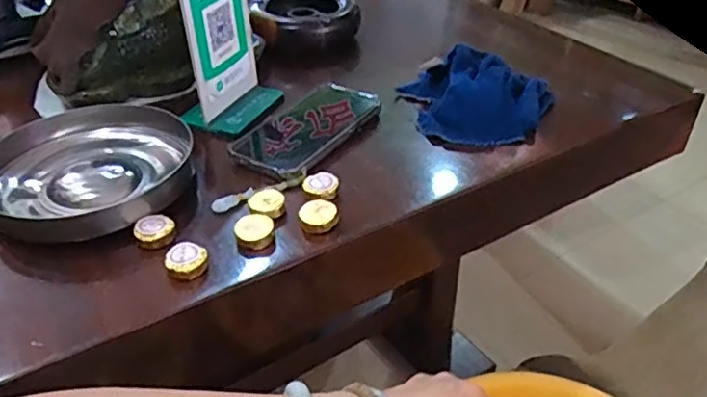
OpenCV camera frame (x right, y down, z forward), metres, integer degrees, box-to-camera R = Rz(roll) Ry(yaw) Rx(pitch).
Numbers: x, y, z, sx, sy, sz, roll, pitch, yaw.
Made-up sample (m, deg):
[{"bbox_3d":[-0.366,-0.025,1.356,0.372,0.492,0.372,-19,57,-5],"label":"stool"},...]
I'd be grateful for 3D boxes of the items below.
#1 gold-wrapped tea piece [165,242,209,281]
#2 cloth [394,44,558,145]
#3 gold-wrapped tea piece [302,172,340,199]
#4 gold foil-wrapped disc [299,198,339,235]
[{"bbox_3d":[-0.125,0.046,0.452,0.030,0.013,0.029,-10,37,-12],"label":"gold-wrapped tea piece"},{"bbox_3d":[0.121,-0.111,0.644,0.155,0.039,0.140,20,41,26],"label":"cloth"},{"bbox_3d":[-0.028,-0.011,0.525,0.030,0.013,0.025,-1,36,0],"label":"gold-wrapped tea piece"},{"bbox_3d":[-0.029,0.013,0.494,0.032,0.012,0.036,-11,37,-13],"label":"gold foil-wrapped disc"}]

